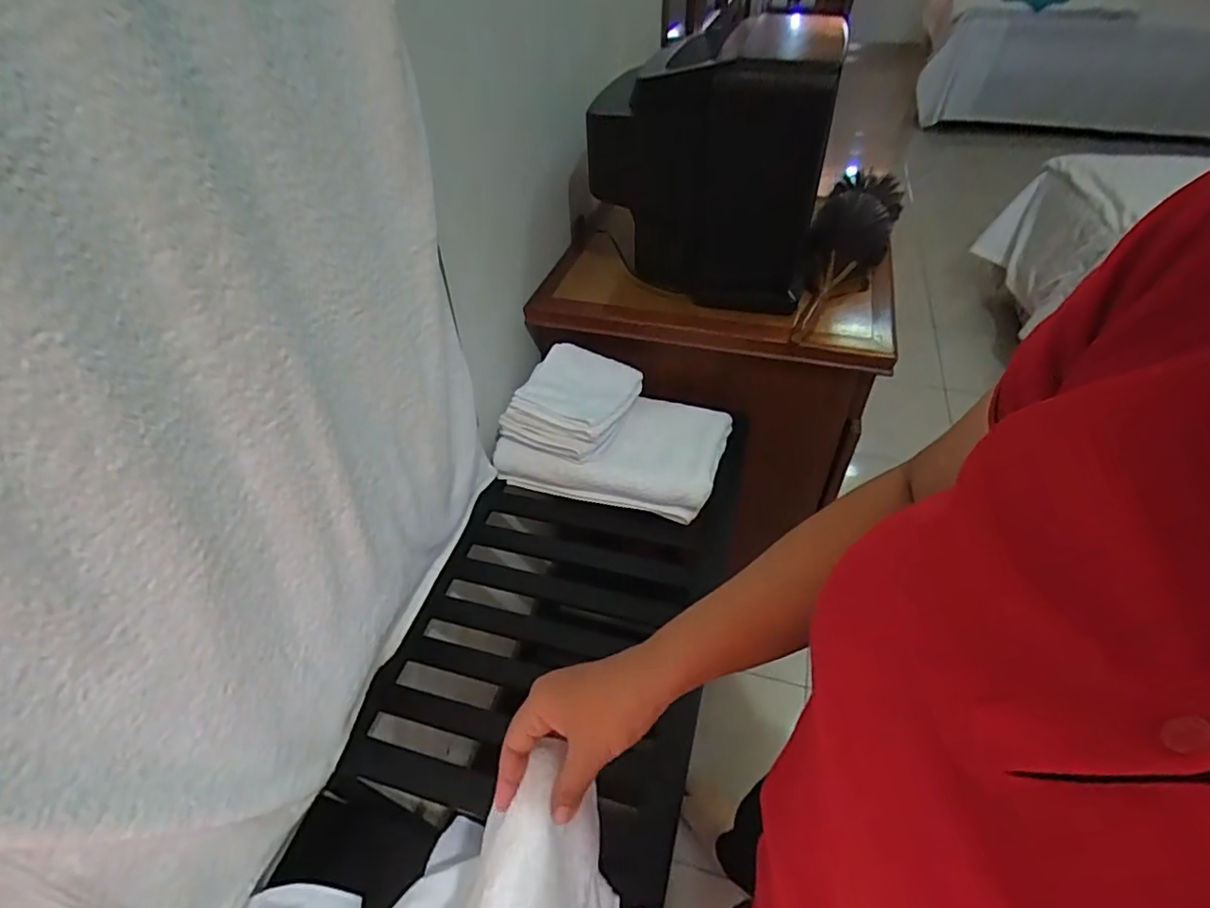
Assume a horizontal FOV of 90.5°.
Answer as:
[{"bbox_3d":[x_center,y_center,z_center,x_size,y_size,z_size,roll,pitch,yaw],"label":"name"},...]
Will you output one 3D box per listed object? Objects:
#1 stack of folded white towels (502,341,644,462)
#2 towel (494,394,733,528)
[{"bbox_3d":[-0.049,-0.075,0.940,0.173,0.085,0.183,23,50,23],"label":"stack of folded white towels"},{"bbox_3d":[0.016,-0.010,0.972,0.332,0.079,0.205,13,46,14],"label":"towel"}]

